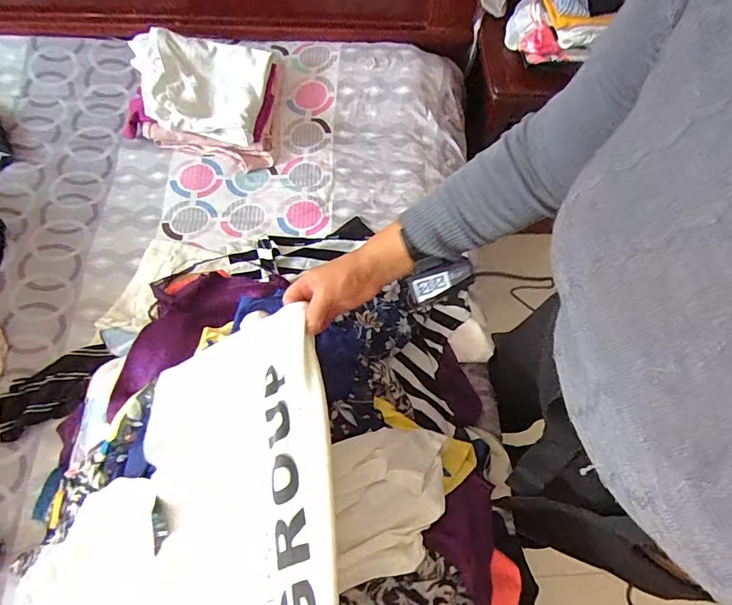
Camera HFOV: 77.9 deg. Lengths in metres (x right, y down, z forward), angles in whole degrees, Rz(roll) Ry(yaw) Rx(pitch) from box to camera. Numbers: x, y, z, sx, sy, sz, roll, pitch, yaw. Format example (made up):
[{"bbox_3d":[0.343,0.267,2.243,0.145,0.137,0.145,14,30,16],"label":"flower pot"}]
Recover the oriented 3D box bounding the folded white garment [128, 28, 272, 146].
[{"bbox_3d":[-0.349,-0.439,0.933,0.293,0.087,0.217,10,67,1],"label":"folded white garment"}]

